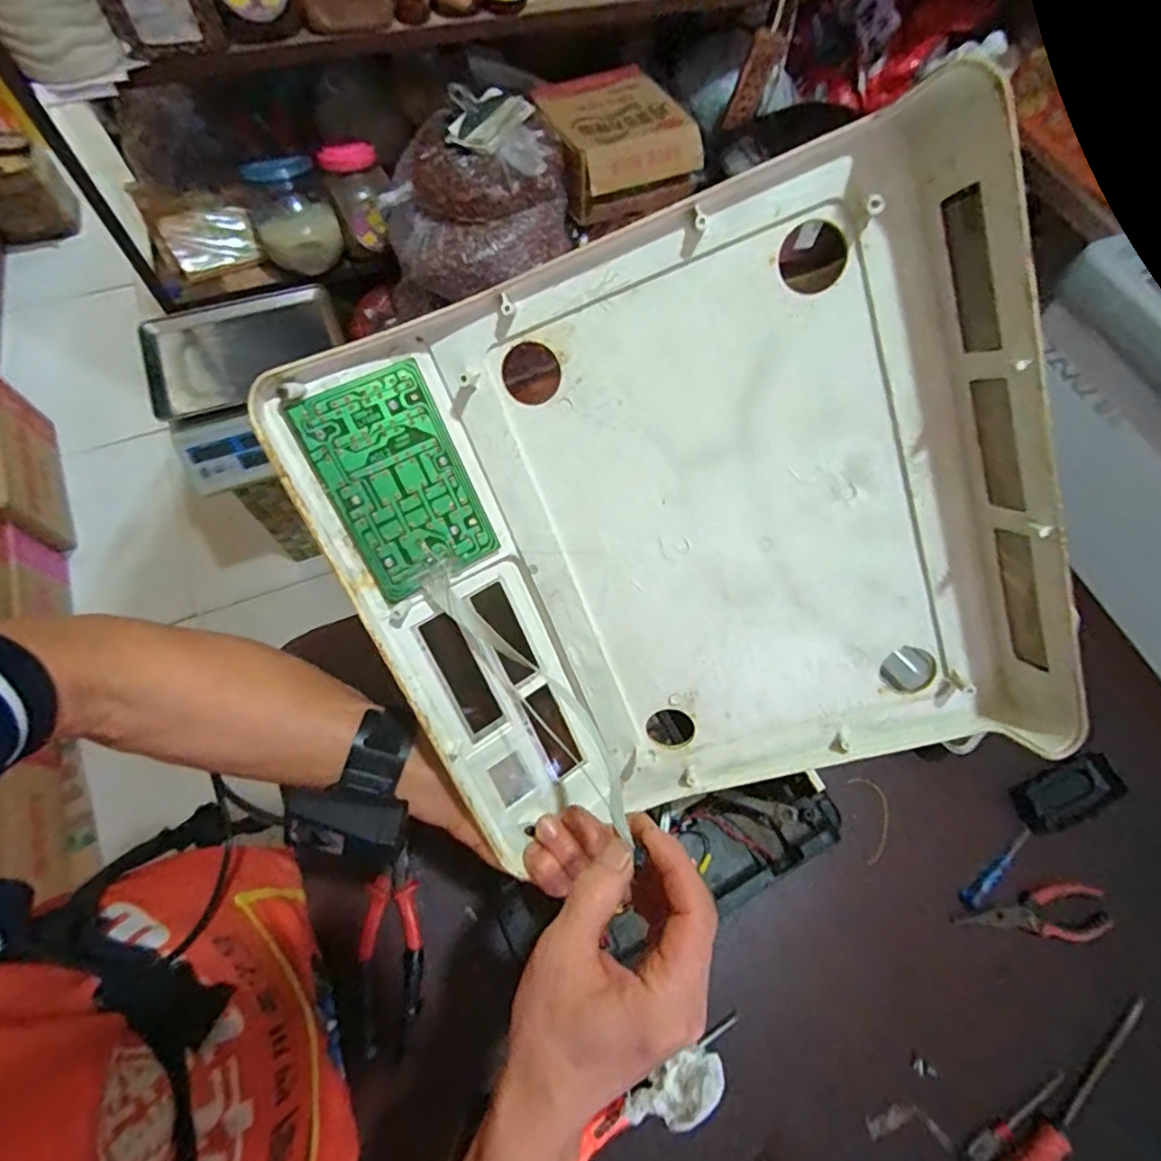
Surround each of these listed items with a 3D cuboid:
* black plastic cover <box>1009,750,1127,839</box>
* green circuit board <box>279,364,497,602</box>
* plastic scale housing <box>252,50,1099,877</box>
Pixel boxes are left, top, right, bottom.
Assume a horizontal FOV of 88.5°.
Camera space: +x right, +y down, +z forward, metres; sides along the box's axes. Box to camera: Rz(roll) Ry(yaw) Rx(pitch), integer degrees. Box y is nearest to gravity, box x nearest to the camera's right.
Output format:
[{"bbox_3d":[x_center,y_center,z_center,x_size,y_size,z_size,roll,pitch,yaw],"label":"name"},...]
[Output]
[{"bbox_3d":[0.520,0.228,0.635,0.104,0.018,0.055,-31,55,14],"label":"black plastic cover"},{"bbox_3d":[-0.095,-0.051,0.318,0.071,0.004,0.110,-30,110,-19],"label":"green circuit board"},{"bbox_3d":[0.061,-0.012,0.327,0.346,0.057,0.326,-19,108,11],"label":"plastic scale housing"}]

